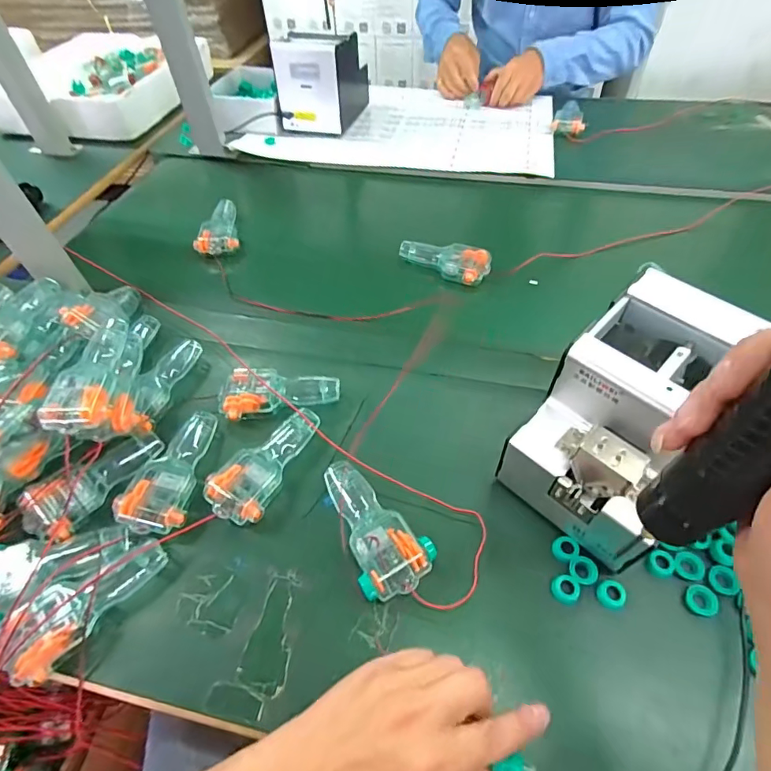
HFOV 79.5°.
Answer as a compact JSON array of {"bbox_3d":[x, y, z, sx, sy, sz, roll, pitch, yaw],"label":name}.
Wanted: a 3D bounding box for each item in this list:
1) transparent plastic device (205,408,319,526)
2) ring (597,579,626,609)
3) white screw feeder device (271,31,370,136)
[{"bbox_3d":[-0.117,0.067,0.442,0.055,0.026,0.125,20,55,17],"label":"transparent plastic device"},{"bbox_3d":[0.183,0.169,0.374,0.022,0.004,0.022,-1,51,1],"label":"ring"},{"bbox_3d":[-0.118,-0.592,0.902,0.118,0.153,0.181,13,53,12],"label":"white screw feeder device"}]

